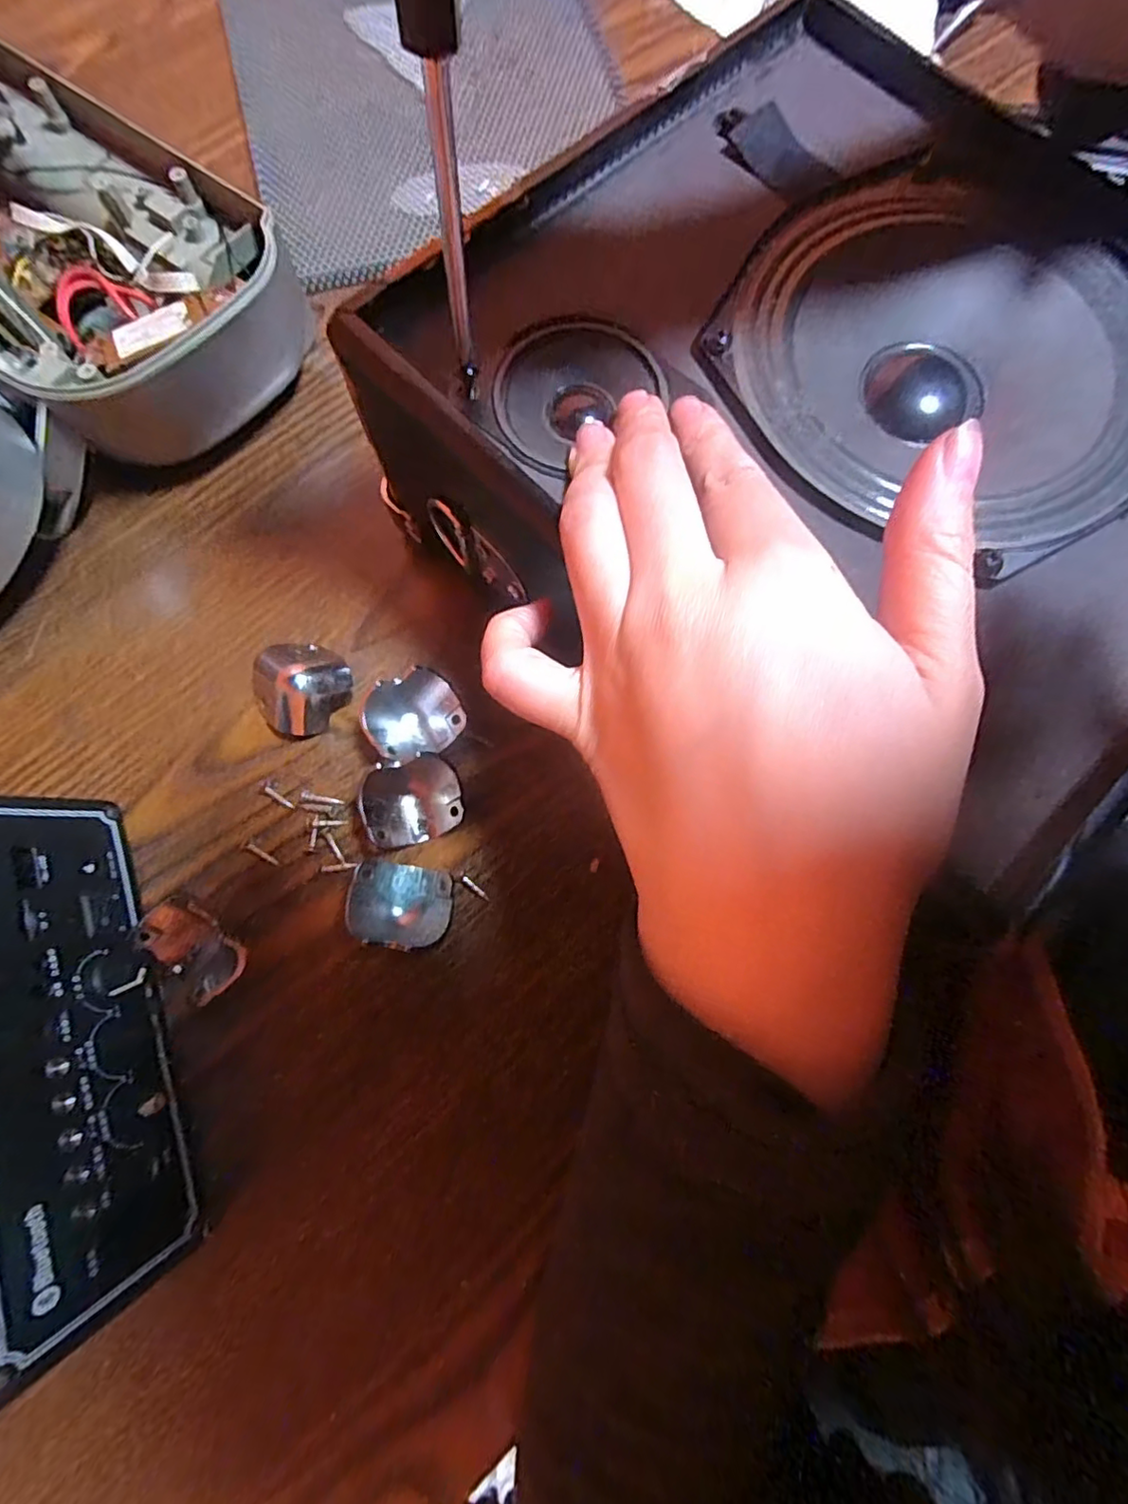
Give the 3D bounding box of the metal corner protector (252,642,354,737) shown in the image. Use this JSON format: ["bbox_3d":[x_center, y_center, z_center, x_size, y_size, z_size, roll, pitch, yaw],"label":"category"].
[{"bbox_3d":[-0.103,-0.027,0.233,0.035,0.018,0.035,0,76,-1],"label":"metal corner protector"}]

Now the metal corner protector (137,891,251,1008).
[{"bbox_3d":[-0.127,0.069,0.209,0.036,0.016,0.023,35,78,7],"label":"metal corner protector"}]

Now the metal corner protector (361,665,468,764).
[{"bbox_3d":[-0.057,-0.014,0.228,0.032,0.022,0.026,-39,80,-10],"label":"metal corner protector"}]

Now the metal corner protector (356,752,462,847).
[{"bbox_3d":[-0.056,0.018,0.223,0.035,0.014,0.029,-16,77,-5],"label":"metal corner protector"}]

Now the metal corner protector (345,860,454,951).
[{"bbox_3d":[-0.057,0.054,0.211,0.034,0.022,0.027,9,76,1],"label":"metal corner protector"}]

